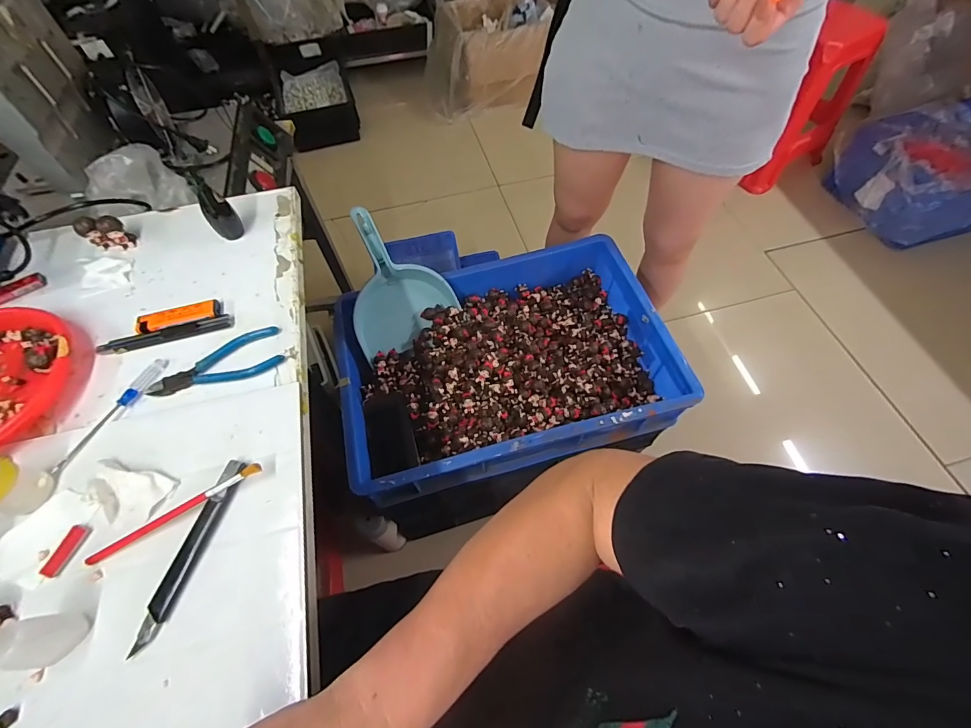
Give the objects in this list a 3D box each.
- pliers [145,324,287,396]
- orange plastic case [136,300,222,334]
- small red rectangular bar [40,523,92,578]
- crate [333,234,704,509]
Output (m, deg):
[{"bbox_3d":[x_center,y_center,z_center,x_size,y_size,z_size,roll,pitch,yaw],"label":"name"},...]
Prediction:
[{"bbox_3d":[-0.274,-0.003,0.434,0.126,0.013,0.049,-14,60,-7],"label":"pliers"},{"bbox_3d":[-0.328,-0.051,0.455,0.083,0.010,0.022,-16,60,-8],"label":"orange plastic case"},{"bbox_3d":[-0.337,0.150,0.342,0.015,0.004,0.040,18,62,12],"label":"small red rectangular bar"},{"bbox_3d":[0.025,-0.022,0.832,0.588,0.117,0.436,-13,60,-6],"label":"crate"}]

